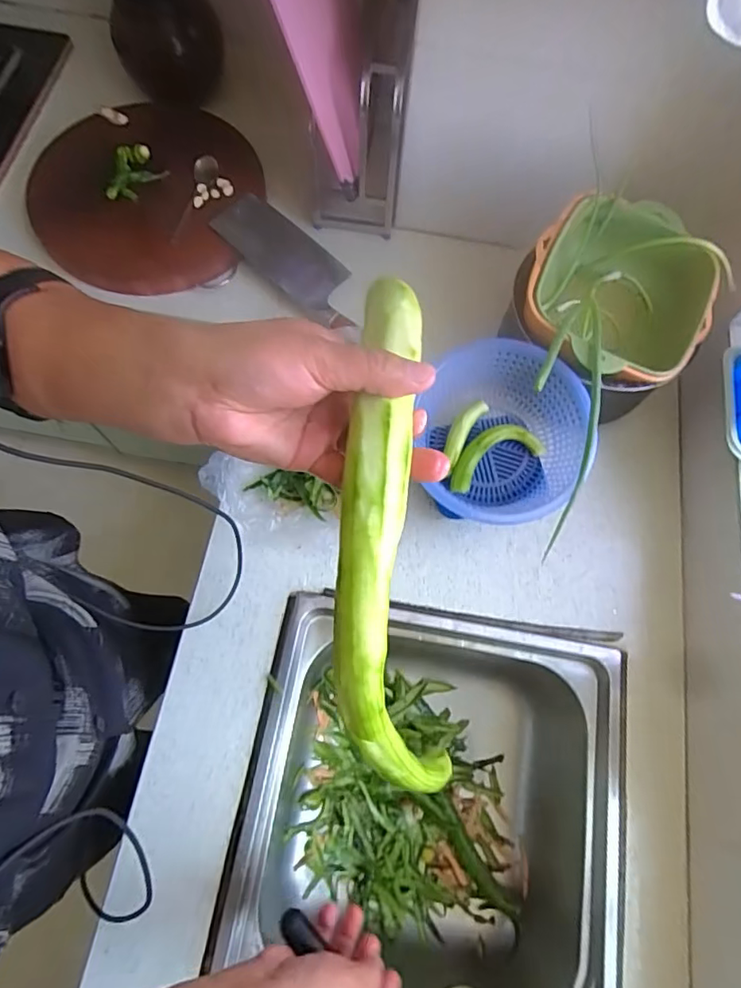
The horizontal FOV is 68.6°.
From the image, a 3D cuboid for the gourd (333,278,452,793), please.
[{"bbox_3d":[0.015,0.035,0.314,0.069,0.095,0.319,0,92,-3],"label":"gourd"}]

